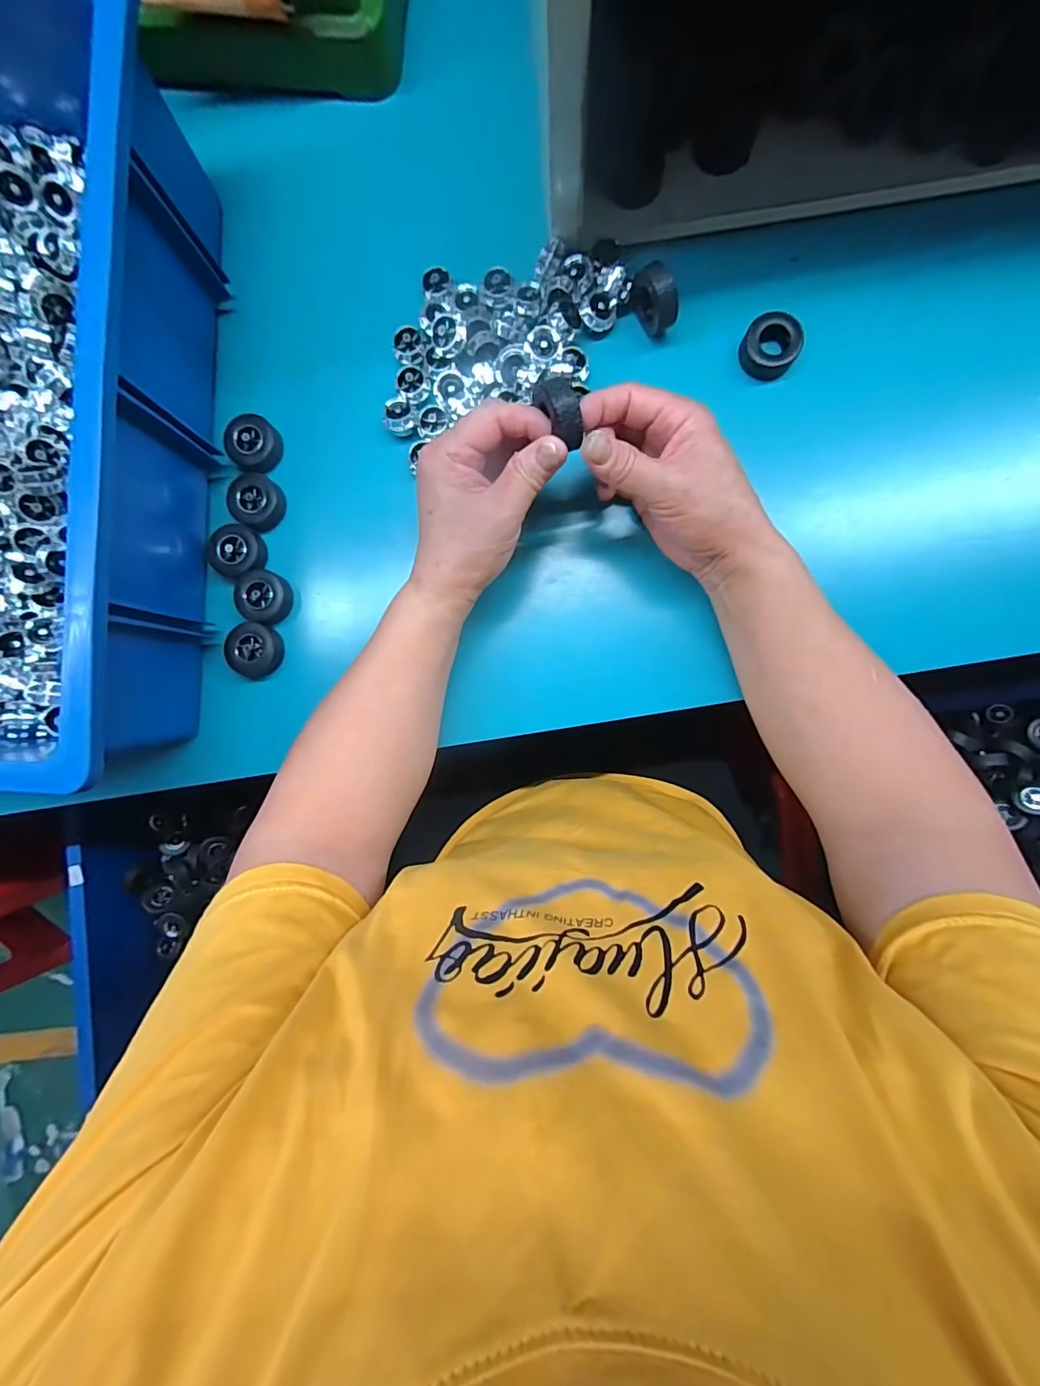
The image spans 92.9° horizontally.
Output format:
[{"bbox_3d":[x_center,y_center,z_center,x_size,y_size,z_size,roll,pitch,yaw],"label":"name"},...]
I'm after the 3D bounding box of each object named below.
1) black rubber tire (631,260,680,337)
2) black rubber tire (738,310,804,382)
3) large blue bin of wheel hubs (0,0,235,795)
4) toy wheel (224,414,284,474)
[{"bbox_3d":[0.091,-0.264,0.332,0.017,0.034,0.033,-36,90,4],"label":"black rubber tire"},{"bbox_3d":[0.173,-0.239,0.341,0.034,0.016,0.038,-45,89,4],"label":"black rubber tire"},{"bbox_3d":[-0.375,-0.193,0.311,0.320,0.112,0.468,2,92,3],"label":"large blue bin of wheel hubs"},{"bbox_3d":[-0.194,-0.181,0.361,0.037,0.011,0.037,0,92,3],"label":"toy wheel"}]

